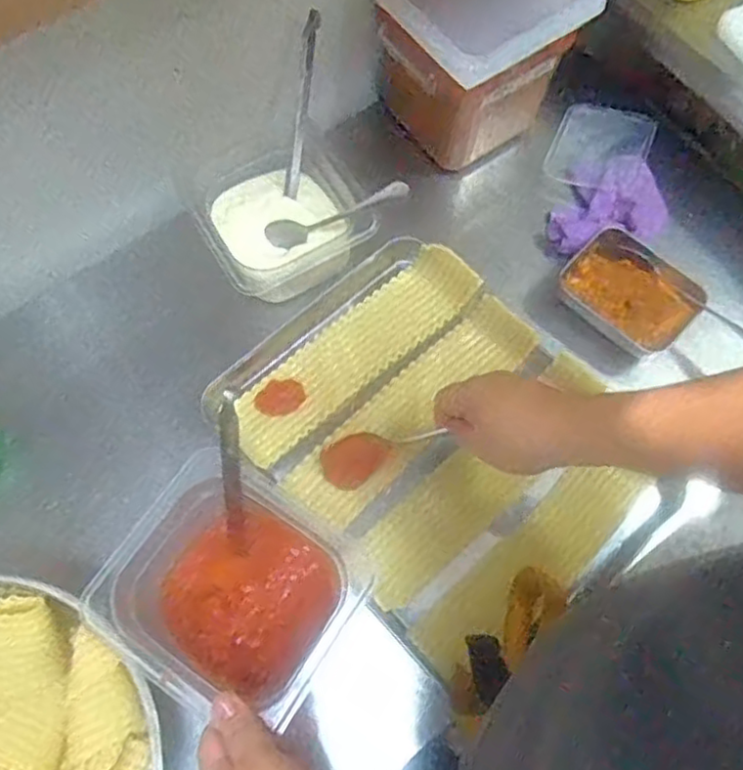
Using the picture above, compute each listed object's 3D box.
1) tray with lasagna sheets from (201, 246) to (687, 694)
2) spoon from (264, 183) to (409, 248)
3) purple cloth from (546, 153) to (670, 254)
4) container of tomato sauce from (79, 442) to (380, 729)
[{"bbox_3d":[0.070,0.047,0.692,0.322,0.058,0.398,-41,73,-15],"label":"tray with lasagna sheets"},{"bbox_3d":[-0.037,-0.178,0.710,0.157,0.022,0.021,-18,68,9],"label":"spoon"},{"bbox_3d":[0.268,-0.208,0.781,0.140,0.039,0.116,-8,68,-3],"label":"purple cloth"},{"bbox_3d":[-0.114,0.161,0.568,0.192,0.121,0.170,30,71,12],"label":"container of tomato sauce"}]

